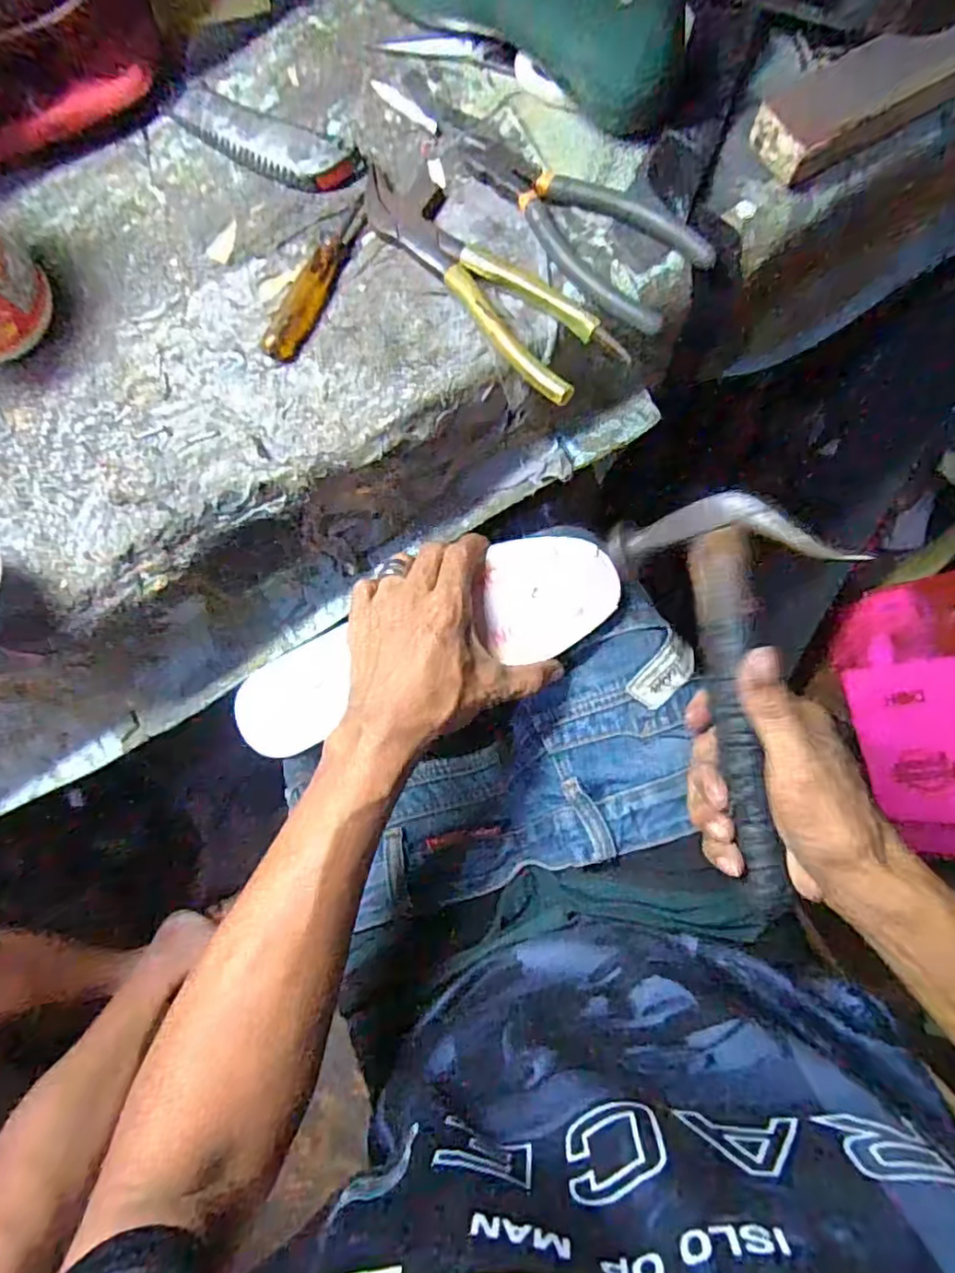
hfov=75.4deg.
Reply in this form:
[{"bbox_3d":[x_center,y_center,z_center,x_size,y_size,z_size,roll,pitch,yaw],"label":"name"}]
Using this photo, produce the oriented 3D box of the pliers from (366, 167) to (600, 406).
[{"bbox_3d":[0.003,-0.216,0.367,0.052,0.016,0.188,-41,80,1],"label":"pliers"}]

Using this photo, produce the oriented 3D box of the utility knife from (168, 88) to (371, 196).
[{"bbox_3d":[-0.137,-0.318,0.395,0.131,0.015,0.033,28,87,9],"label":"utility knife"}]

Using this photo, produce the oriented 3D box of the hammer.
[{"bbox_3d":[0.160,0.032,0.340,0.114,0.030,0.229,-21,80,42],"label":"hammer"}]

